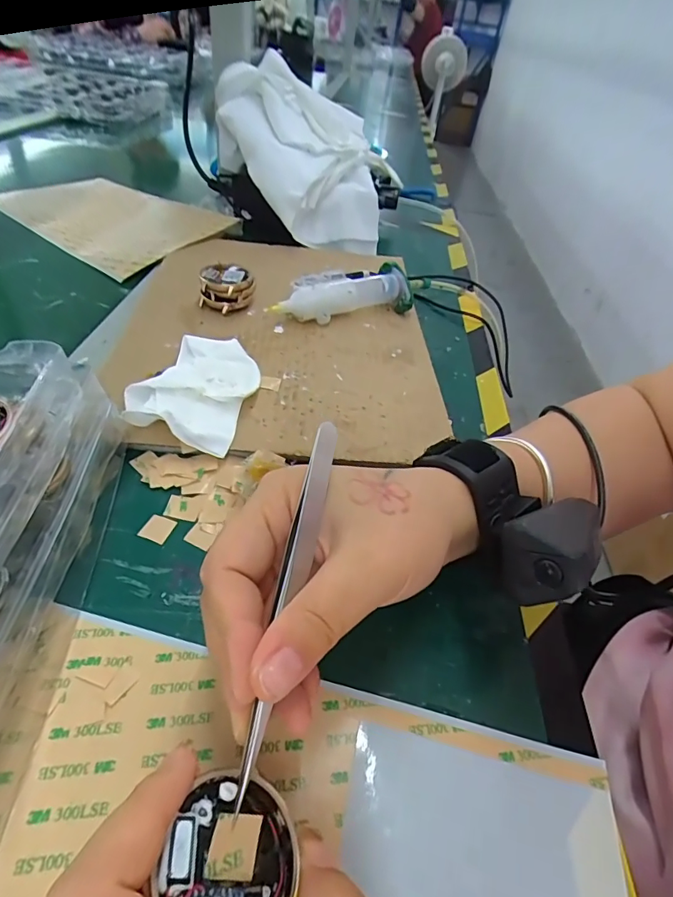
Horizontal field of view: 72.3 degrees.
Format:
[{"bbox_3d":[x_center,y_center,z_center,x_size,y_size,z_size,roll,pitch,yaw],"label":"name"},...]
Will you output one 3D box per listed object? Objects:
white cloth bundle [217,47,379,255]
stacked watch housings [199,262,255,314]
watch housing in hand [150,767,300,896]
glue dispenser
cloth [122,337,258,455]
[{"bbox_3d":[-0.030,-0.344,0.548,0.208,0.141,0.199,0,45,-10],"label":"white cloth bundle"},{"bbox_3d":[-0.096,-0.138,0.406,0.045,0.033,0.039,-1,45,-11],"label":"stacked watch housings"},{"bbox_3d":[-0.030,0.120,0.133,0.036,0.011,0.042,21,29,-19],"label":"watch housing in hand"},{"bbox_3d":[0.004,-0.139,0.420,0.131,0.034,0.038,-15,49,-24],"label":"glue dispenser"},{"bbox_3d":[-0.093,-0.044,0.318,0.074,0.023,0.106,16,44,6],"label":"cloth"}]

